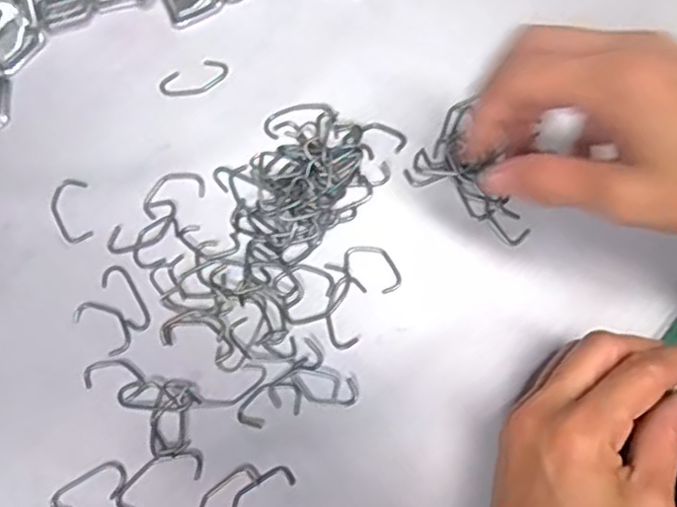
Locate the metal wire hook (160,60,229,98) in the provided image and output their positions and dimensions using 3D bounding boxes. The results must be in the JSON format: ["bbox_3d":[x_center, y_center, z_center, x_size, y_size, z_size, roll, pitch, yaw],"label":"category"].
[{"bbox_3d":[-0.079,-0.095,0.369,0.038,0.004,0.017,-22,76,-4],"label":"metal wire hook"}]

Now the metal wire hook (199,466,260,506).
[{"bbox_3d":[-0.053,0.113,0.304,0.017,0.004,0.041,30,78,9],"label":"metal wire hook"}]

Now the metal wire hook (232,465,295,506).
[{"bbox_3d":[-0.038,0.112,0.305,0.018,0.004,0.040,36,79,10],"label":"metal wire hook"}]

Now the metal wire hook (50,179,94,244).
[{"bbox_3d":[-0.138,-0.022,0.348,0.020,0.004,0.035,-14,75,-2],"label":"metal wire hook"}]

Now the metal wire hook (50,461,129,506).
[{"bbox_3d":[-0.115,0.109,0.312,0.036,0.004,0.016,-24,76,-4],"label":"metal wire hook"}]

